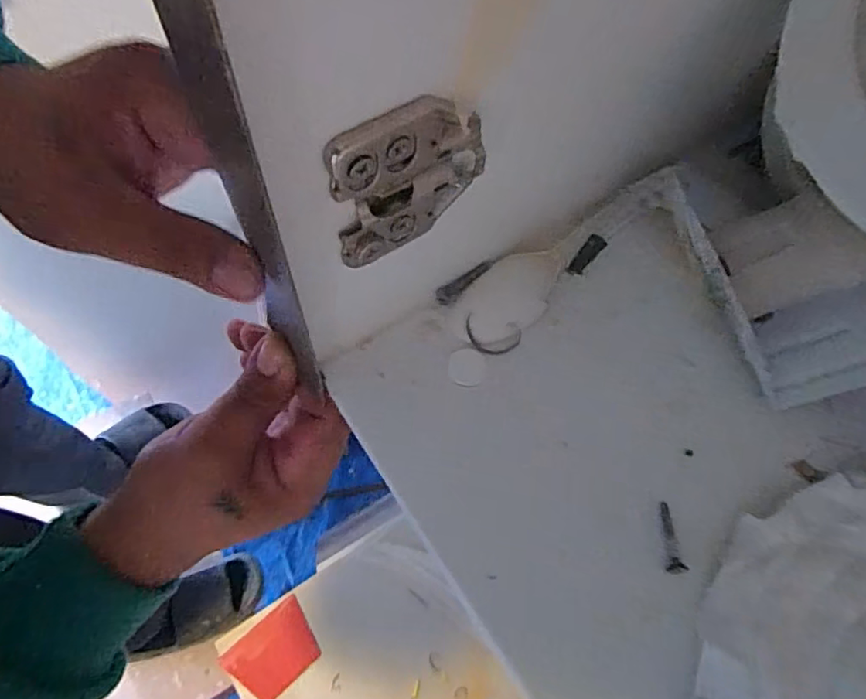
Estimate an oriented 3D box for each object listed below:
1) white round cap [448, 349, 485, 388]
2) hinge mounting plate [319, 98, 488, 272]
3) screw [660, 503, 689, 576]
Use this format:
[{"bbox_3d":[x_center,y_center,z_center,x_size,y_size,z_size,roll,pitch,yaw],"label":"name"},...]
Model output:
[{"bbox_3d":[0.014,0.007,0.233,0.014,0.004,0.016,9,63,1],"label":"white round cap"},{"bbox_3d":[-0.007,-0.048,0.167,0.047,0.051,0.005,-29,69,-16],"label":"hinge mounting plate"},{"bbox_3d":[0.085,0.067,0.205,0.006,0.004,0.024,5,64,0],"label":"screw"}]

